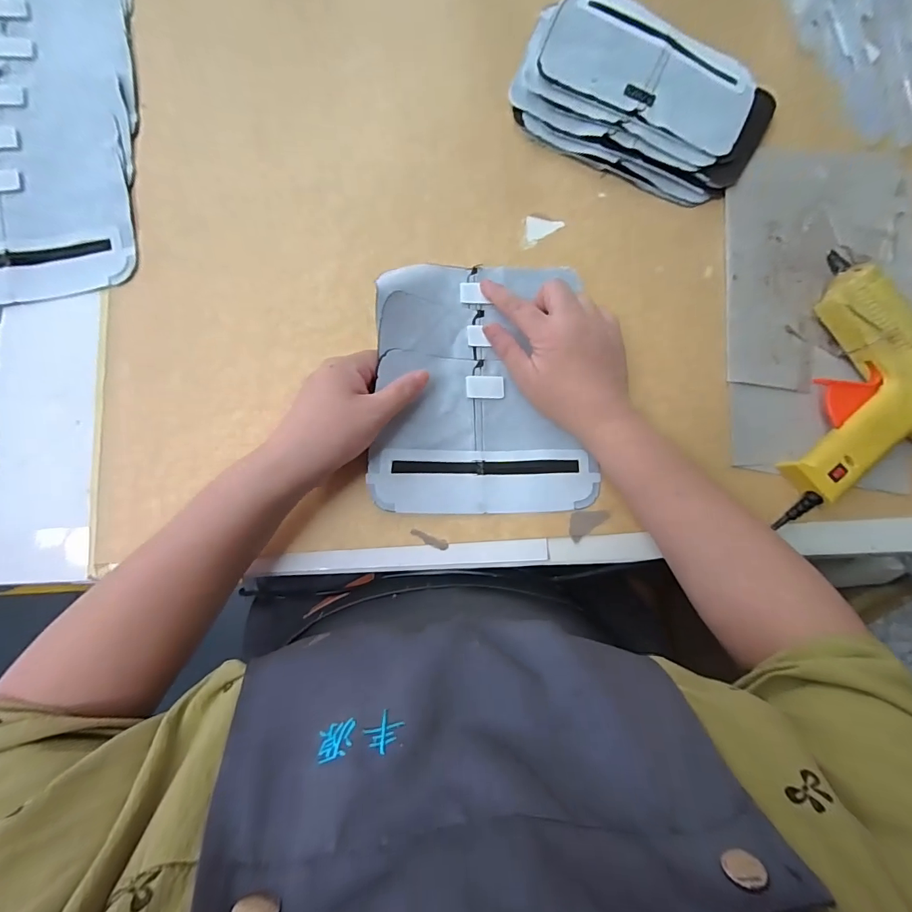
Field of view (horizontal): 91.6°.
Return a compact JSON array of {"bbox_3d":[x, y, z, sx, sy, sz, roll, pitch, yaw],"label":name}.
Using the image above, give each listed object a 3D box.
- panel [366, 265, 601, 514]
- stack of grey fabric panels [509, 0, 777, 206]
[{"bbox_3d":[0.025,-0.063,0.369,0.186,0.050,0.217,-1,82,-3],"label":"panel"},{"bbox_3d":[0.173,-0.334,0.417,0.226,0.023,0.154,29,81,2],"label":"stack of grey fabric panels"}]

